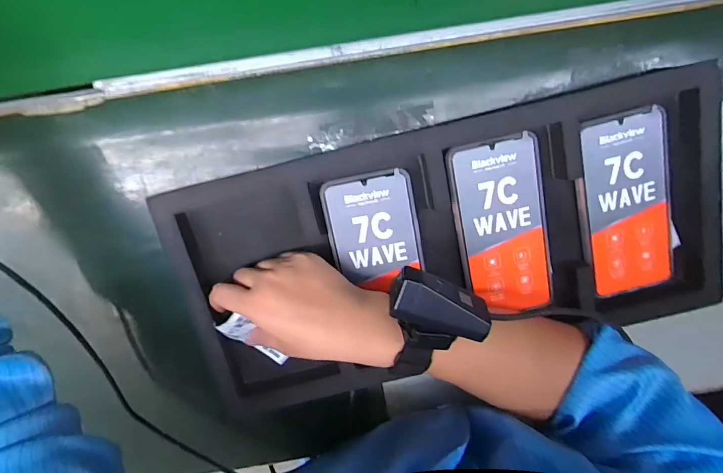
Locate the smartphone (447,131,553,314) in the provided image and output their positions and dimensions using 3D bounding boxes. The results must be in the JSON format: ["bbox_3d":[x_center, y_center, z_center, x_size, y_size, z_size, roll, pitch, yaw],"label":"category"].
[{"bbox_3d":[0.129,-0.006,0.356,0.076,0.014,0.156,-15,99,0],"label":"smartphone"}]

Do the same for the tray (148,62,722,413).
[{"bbox_3d":[0.082,0.016,0.361,0.466,0.025,0.227,-13,97,1],"label":"tray"}]

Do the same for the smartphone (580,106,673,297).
[{"bbox_3d":[0.238,-0.028,0.353,0.076,0.010,0.157,-13,99,0],"label":"smartphone"}]

